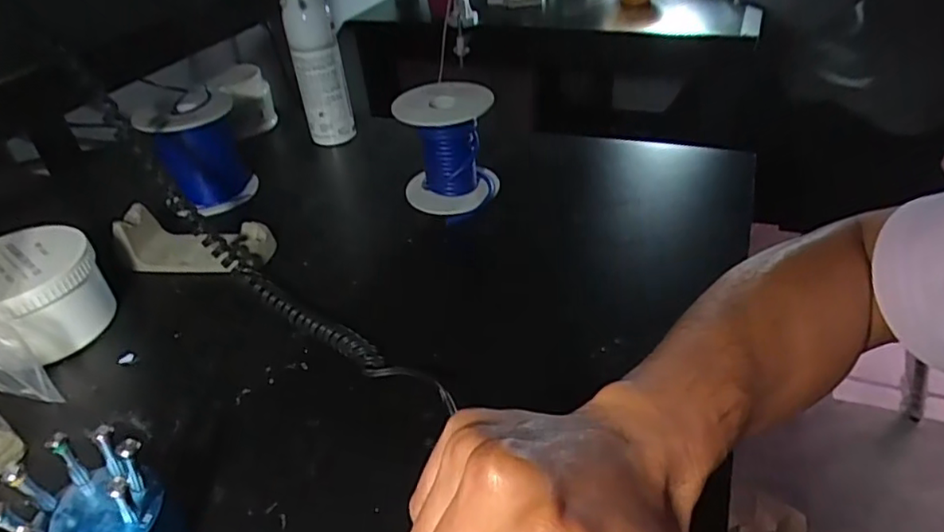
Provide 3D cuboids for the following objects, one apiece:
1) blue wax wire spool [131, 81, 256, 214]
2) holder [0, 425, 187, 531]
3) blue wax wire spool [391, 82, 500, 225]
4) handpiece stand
[{"bbox_3d":[-0.258,-0.108,0.575,0.081,0.098,0.082,-24,40,-24],"label":"blue wax wire spool"},{"bbox_3d":[-0.172,0.120,0.284,0.054,0.067,0.058,-3,36,3],"label":"holder"},{"bbox_3d":[-0.021,-0.101,0.543,0.086,0.095,0.086,-6,36,0],"label":"blue wax wire spool"},{"bbox_3d":[-0.229,-0.022,0.505,0.122,0.040,0.044,0,37,7],"label":"handpiece stand"}]

